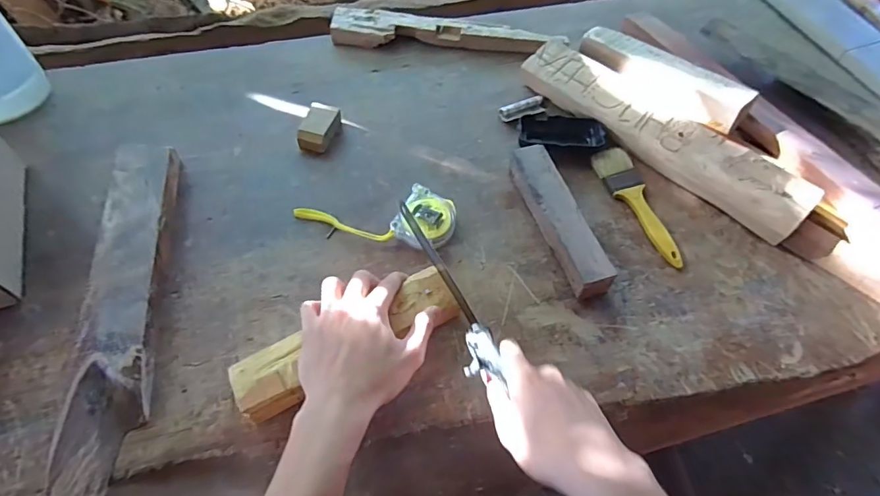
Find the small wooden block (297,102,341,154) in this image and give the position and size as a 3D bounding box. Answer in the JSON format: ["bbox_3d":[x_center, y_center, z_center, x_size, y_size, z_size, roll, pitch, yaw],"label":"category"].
[{"bbox_3d":[-0.160,-0.158,0.625,0.038,0.027,0.064,14,59,6],"label":"small wooden block"}]

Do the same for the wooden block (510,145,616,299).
[{"bbox_3d":[0.138,-0.034,0.555,0.046,0.043,0.194,-13,59,-10],"label":"wooden block"}]

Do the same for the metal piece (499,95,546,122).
[{"bbox_3d":[0.117,-0.198,0.667,0.067,0.009,0.024,-22,61,-15],"label":"metal piece"}]

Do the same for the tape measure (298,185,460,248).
[{"bbox_3d":[-0.074,-0.046,0.558,0.184,0.032,0.072,11,58,5],"label":"tape measure"}]

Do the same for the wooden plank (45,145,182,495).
[{"bbox_3d":[-0.313,0.085,0.460,0.068,0.035,0.472,-8,59,-7],"label":"wooden plank"}]

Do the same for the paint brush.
[{"bbox_3d":[0.252,-0.055,0.589,0.051,0.015,0.176,-17,60,-12],"label":"paint brush"}]

